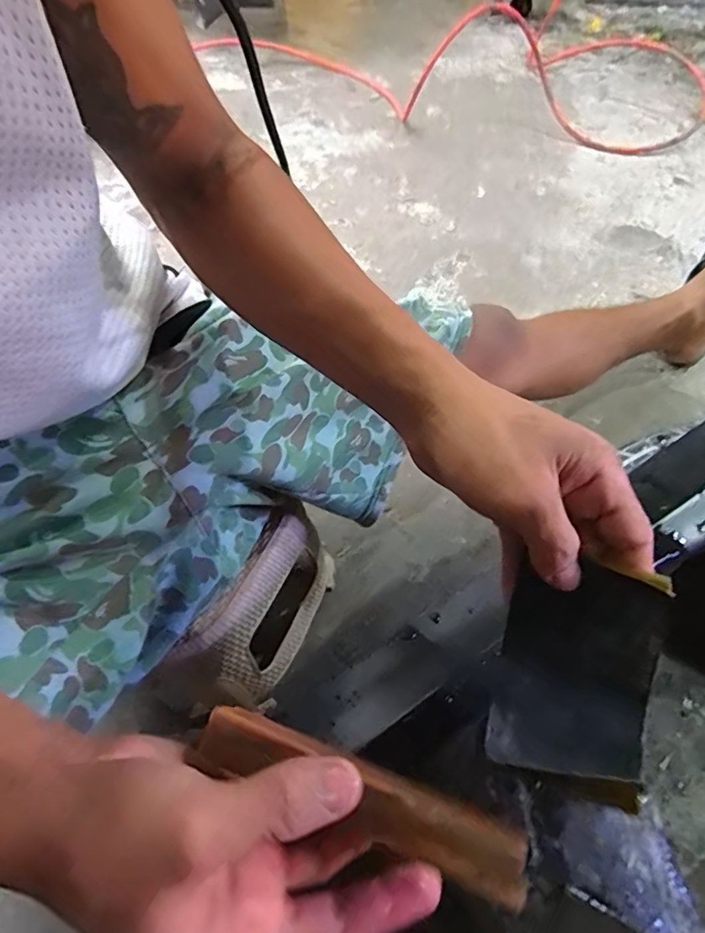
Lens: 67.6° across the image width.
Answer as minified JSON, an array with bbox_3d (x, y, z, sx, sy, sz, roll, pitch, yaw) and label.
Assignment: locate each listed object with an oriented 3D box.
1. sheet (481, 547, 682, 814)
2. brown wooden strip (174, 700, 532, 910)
[{"bbox_3d":[0.108,0.102,0.258,0.070,0.023,0.104,9,78,23],"label":"sheet"},{"bbox_3d":[-0.002,0.131,0.212,0.138,0.009,0.025,14,55,21],"label":"brown wooden strip"}]

